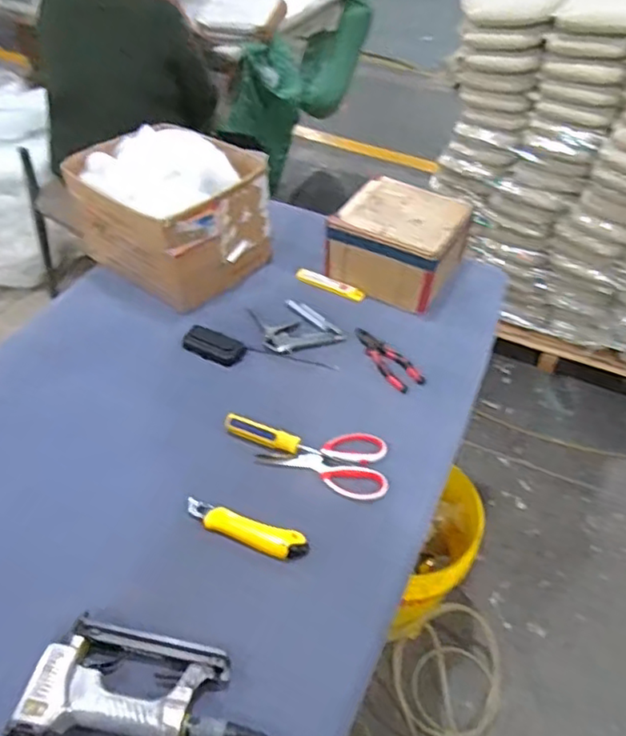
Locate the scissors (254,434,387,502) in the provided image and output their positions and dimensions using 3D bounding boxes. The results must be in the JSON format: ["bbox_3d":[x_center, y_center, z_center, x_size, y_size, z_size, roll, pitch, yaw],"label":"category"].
[{"bbox_3d":[0.025,0.128,0.899,0.180,0.010,0.112,15,45,11],"label":"scissors"}]

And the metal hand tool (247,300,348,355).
[{"bbox_3d":[-0.027,-0.076,1.093,0.141,0.016,0.114,-13,46,-16],"label":"metal hand tool"}]

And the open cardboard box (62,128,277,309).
[{"bbox_3d":[-0.258,-0.291,1.143,0.293,0.217,0.272,34,52,28],"label":"open cardboard box"}]

